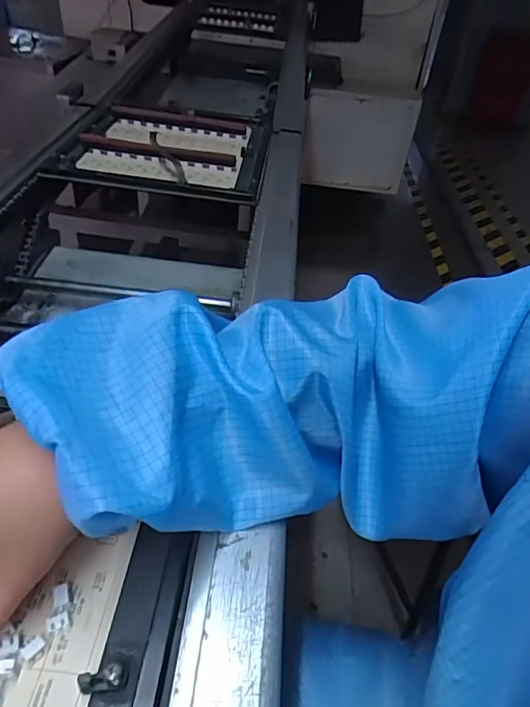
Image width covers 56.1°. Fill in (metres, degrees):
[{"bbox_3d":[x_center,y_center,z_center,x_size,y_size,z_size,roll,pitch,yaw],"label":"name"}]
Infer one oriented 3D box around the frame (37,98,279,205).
[{"bbox_3d":[-0.134,-0.298,0.713,0.271,0.034,0.255,5,41,-3],"label":"frame"}]

